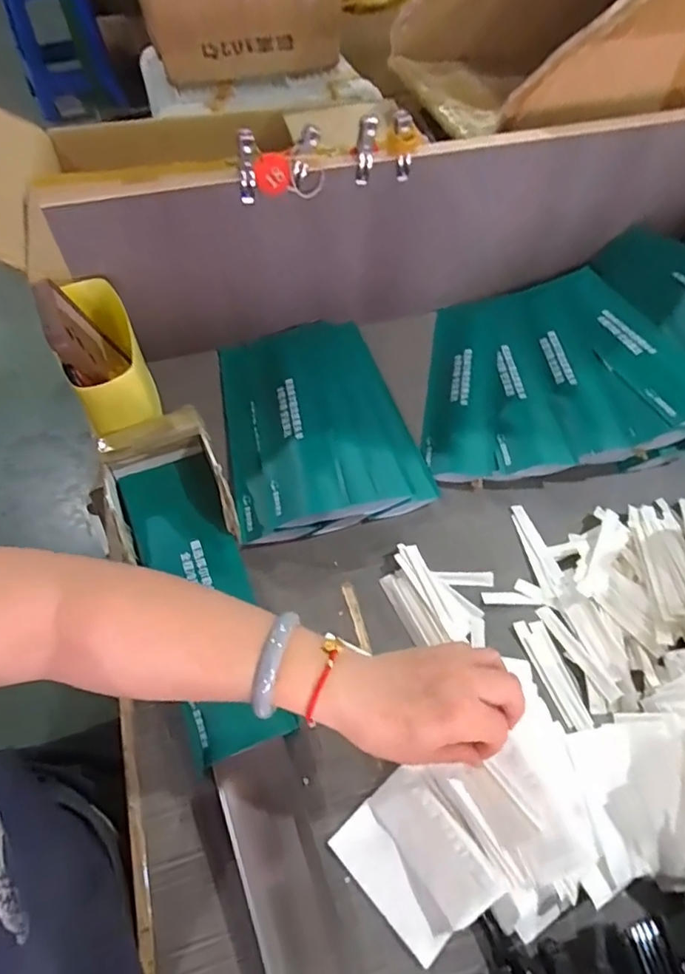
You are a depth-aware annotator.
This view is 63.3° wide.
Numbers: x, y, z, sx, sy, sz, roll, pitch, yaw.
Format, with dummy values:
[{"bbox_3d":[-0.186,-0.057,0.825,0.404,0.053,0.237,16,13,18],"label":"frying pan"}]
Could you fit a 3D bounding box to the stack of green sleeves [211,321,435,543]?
[{"bbox_3d":[-0.035,-0.079,0.601,0.186,0.037,0.268,-13,58,-9],"label":"stack of green sleeves"}]

